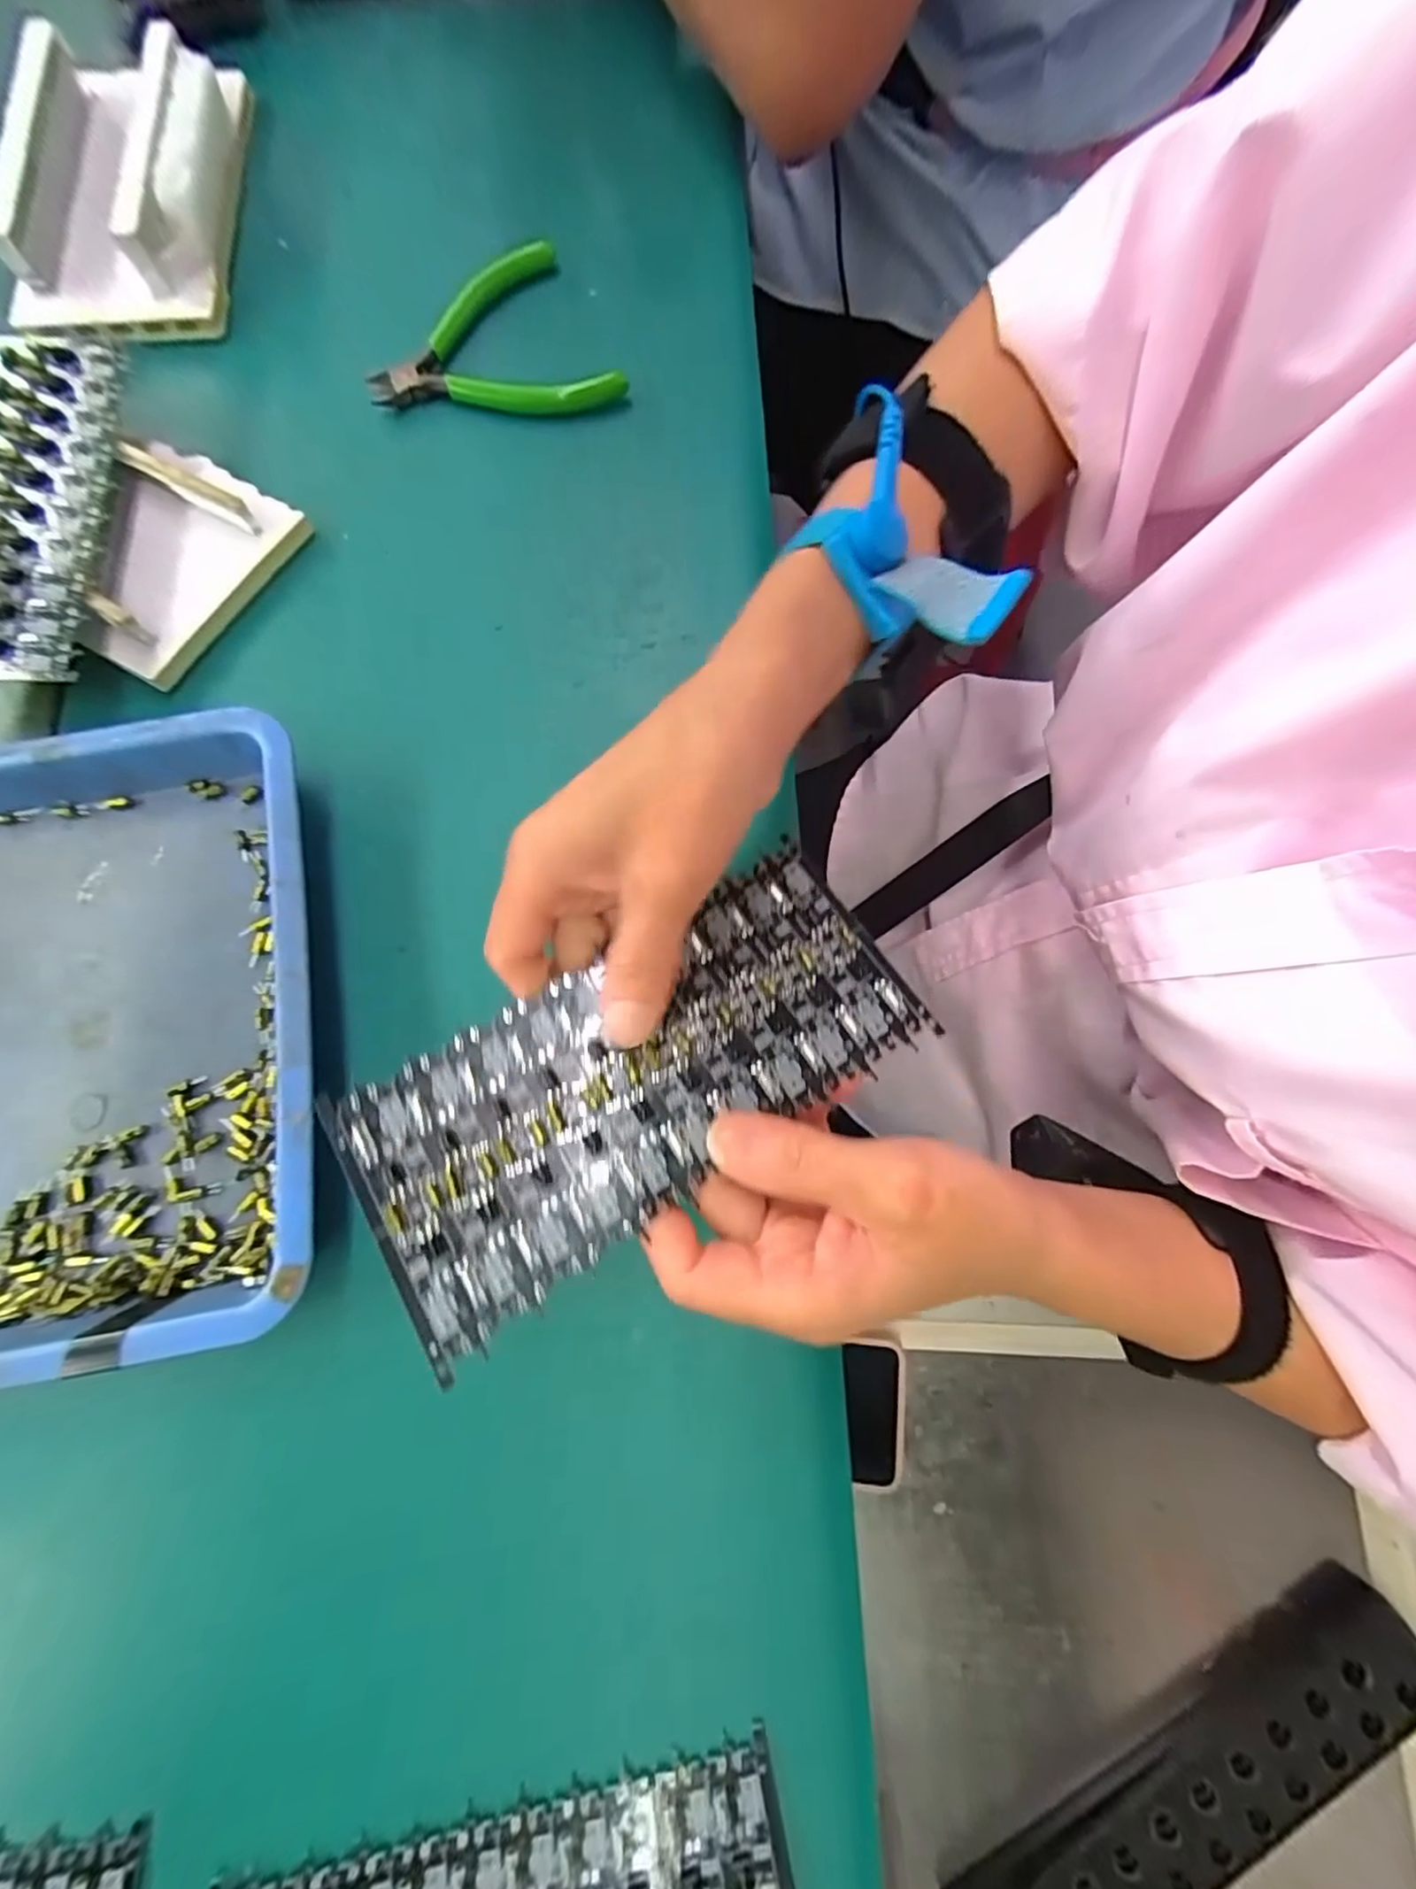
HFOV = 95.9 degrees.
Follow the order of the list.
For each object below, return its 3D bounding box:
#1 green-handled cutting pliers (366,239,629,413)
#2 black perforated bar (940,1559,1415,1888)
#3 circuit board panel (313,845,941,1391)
[{"bbox_3d":[-0.106,-0.284,0.305,0.110,0.015,0.092,-20,78,-2],"label":"green-handled cutting pliers"},{"bbox_3d":[0.257,0.448,0.338,0.285,0.034,0.056,-31,79,-4],"label":"black perforated bar"},{"bbox_3d":[-0.019,0.036,0.188,0.161,0.010,0.072,-30,80,-13],"label":"circuit board panel"}]

